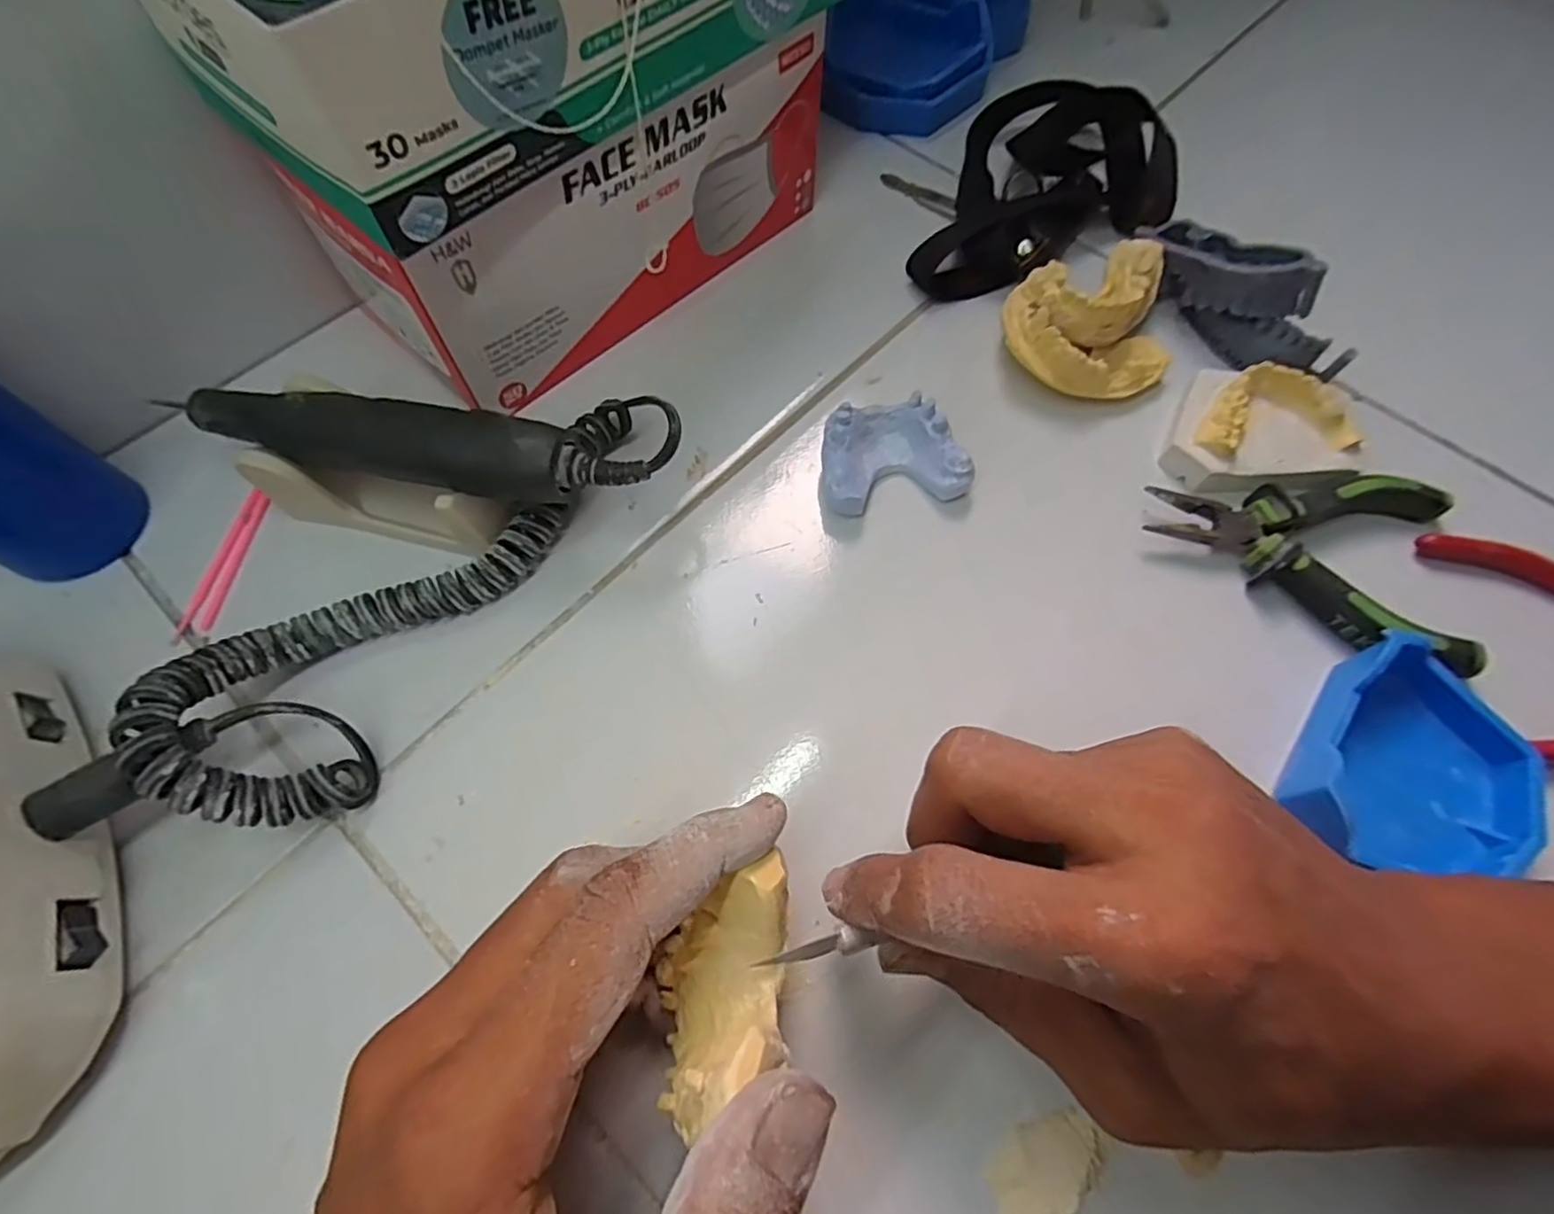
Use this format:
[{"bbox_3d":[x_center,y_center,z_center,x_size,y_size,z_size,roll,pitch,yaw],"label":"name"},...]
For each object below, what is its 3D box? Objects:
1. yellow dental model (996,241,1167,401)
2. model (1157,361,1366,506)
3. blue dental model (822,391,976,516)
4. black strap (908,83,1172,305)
[{"bbox_3d":[0.134,-0.123,0.293,0.072,0.033,0.065,-10,66,-6],"label":"yellow dental model"},{"bbox_3d":[0.196,-0.067,0.274,0.064,0.022,0.053,25,67,10],"label":"model"},{"bbox_3d":[0.045,-0.060,0.274,0.056,0.020,0.044,-9,66,-5],"label":"blue dental model"},{"bbox_3d":[0.138,-0.205,0.338,0.102,0.028,0.153,21,67,8],"label":"black strap"}]

